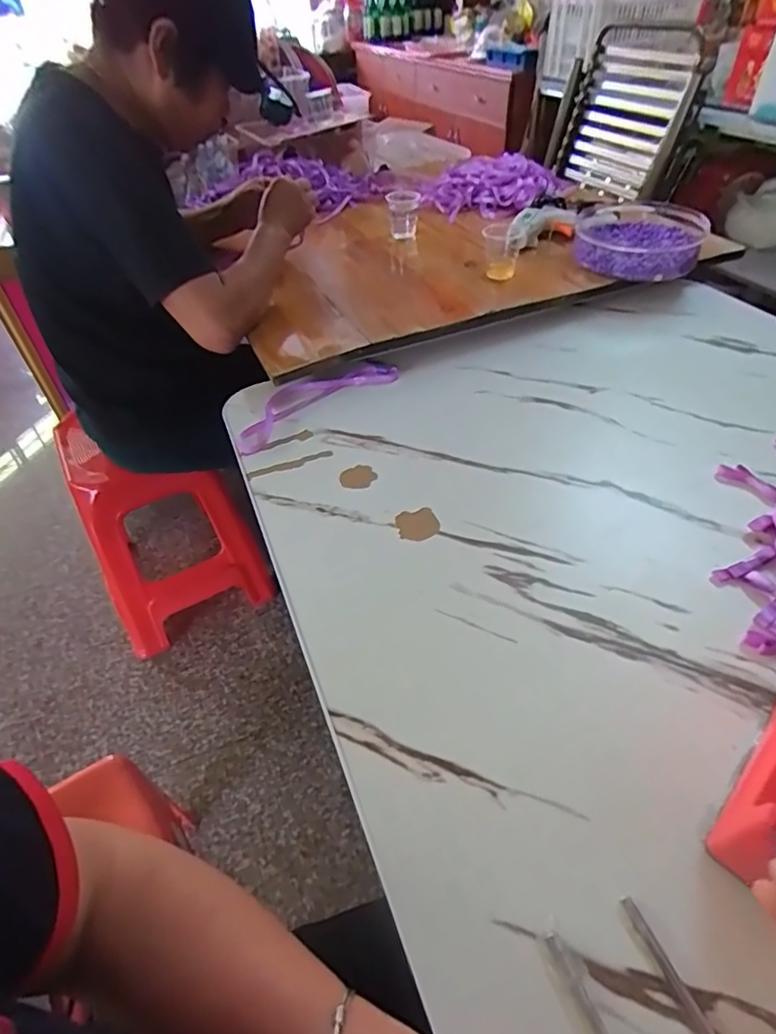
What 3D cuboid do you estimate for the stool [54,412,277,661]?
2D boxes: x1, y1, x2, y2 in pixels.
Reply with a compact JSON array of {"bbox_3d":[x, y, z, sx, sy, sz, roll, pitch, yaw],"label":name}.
[{"bbox_3d":[-0.517,0.024,1.257,0.327,0.454,0.321,-24,48,-20],"label":"stool"}]

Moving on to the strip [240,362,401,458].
[{"bbox_3d":[-0.100,-0.156,0.718,0.245,0.015,0.072,-33,52,-27],"label":"strip"}]

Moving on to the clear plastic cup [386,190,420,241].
[{"bbox_3d":[0.029,-0.557,1.005,0.060,0.072,0.053,-2,45,1],"label":"clear plastic cup"}]

